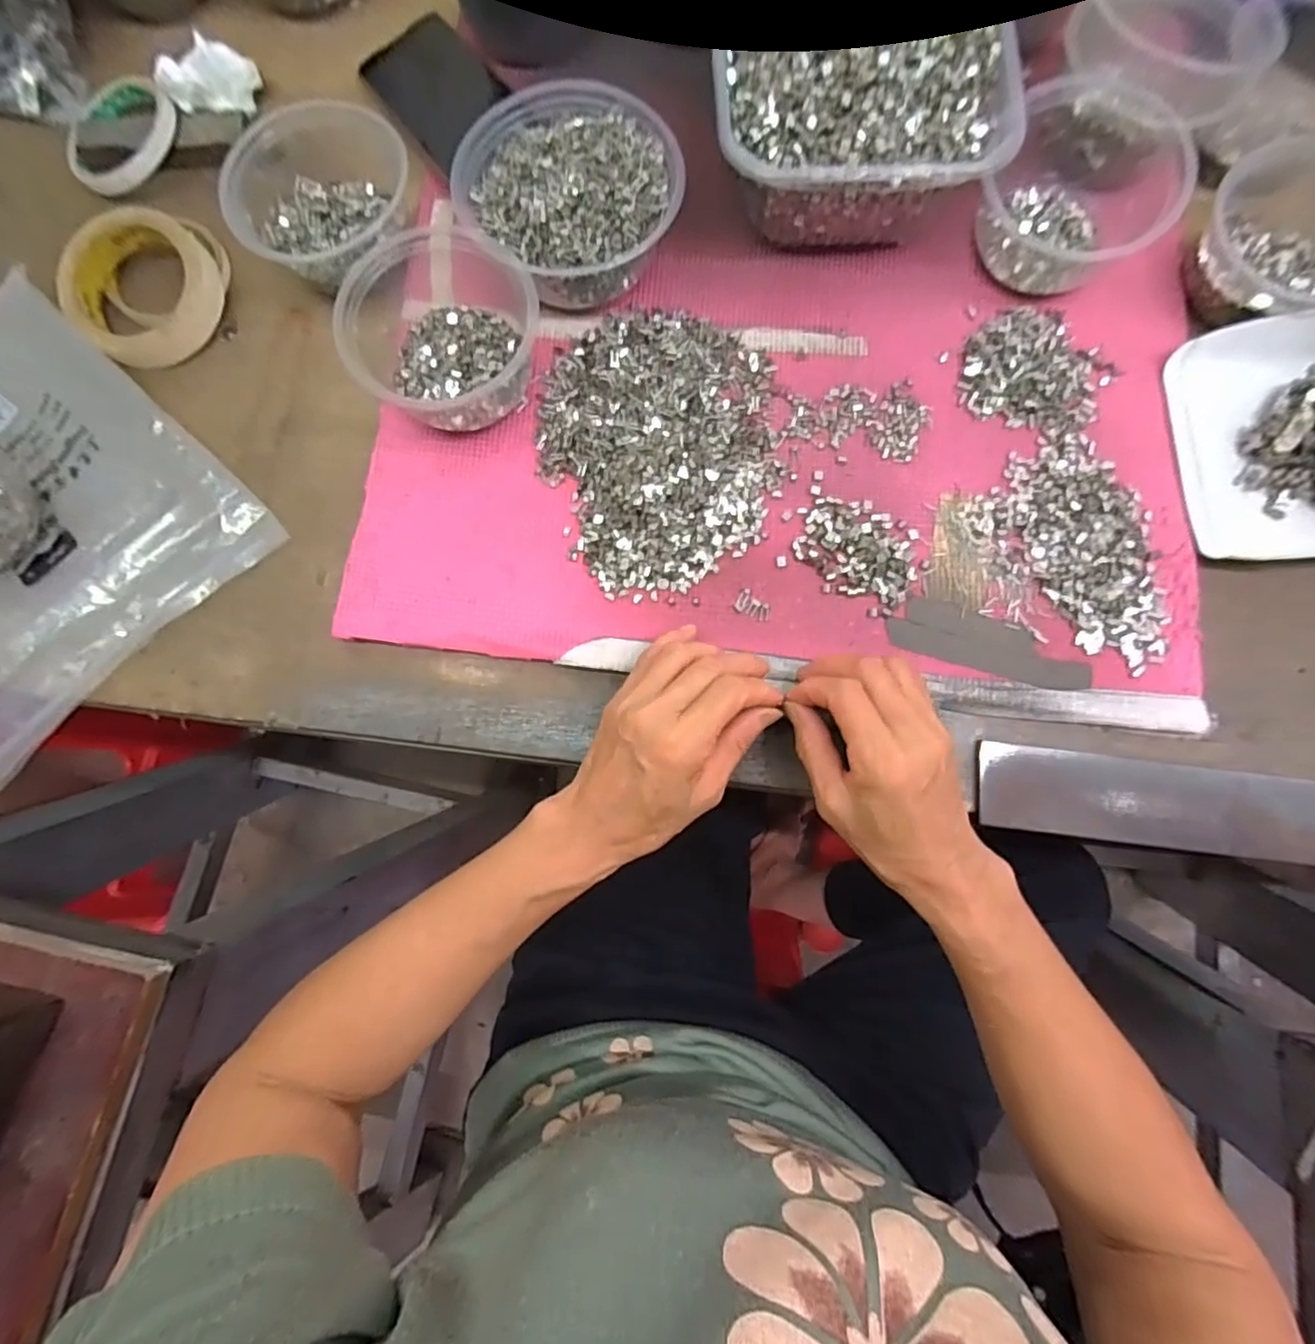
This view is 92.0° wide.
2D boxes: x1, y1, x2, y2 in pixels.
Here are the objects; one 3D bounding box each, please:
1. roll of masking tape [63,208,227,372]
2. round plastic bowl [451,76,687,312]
[{"bbox_3d":[-0.348,-0.258,0.431,0.097,0.033,0.095,35,82,7],"label":"roll of masking tape"},{"bbox_3d":[-0.057,-0.304,0.407,0.124,0.055,0.136,0,79,1],"label":"round plastic bowl"}]

